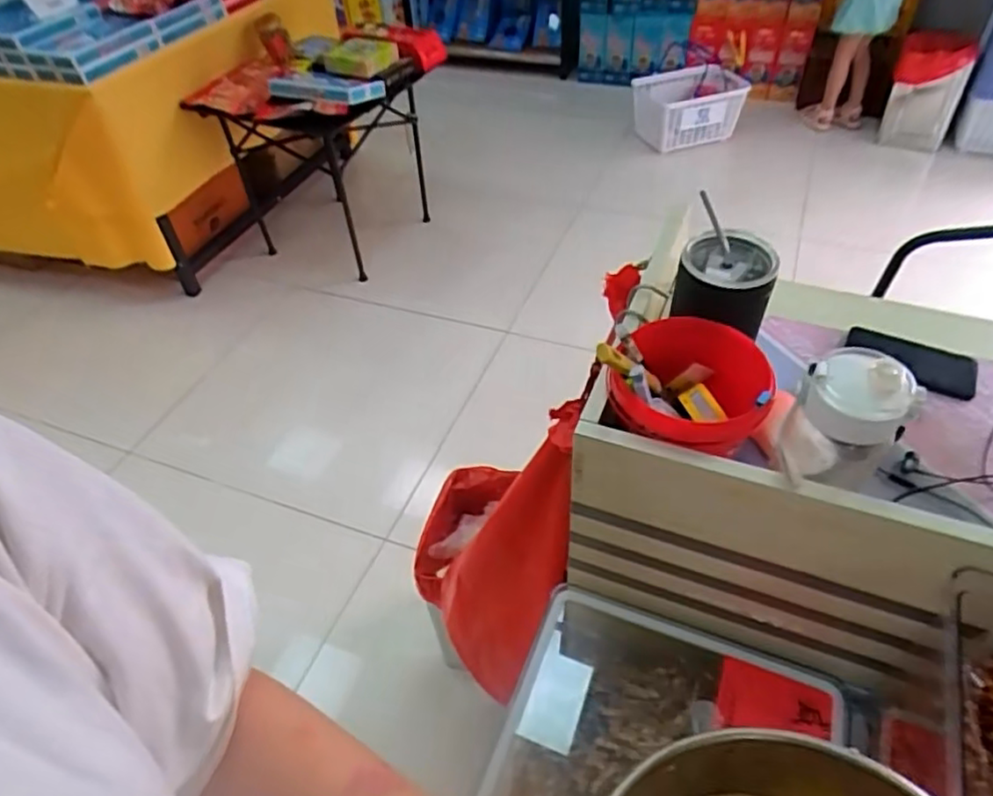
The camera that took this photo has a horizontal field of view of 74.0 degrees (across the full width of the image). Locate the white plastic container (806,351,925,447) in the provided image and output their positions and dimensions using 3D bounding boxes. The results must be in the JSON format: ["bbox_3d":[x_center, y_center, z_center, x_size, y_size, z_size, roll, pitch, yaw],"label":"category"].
[{"bbox_3d":[0.266,-0.001,0.481,0.054,0.055,0.070,-33,52,-25],"label":"white plastic container"}]

